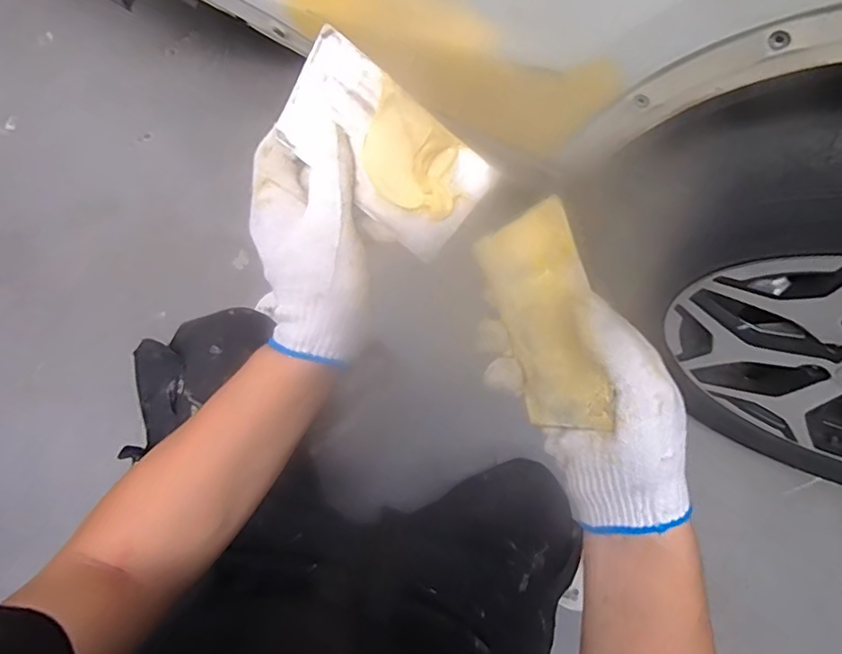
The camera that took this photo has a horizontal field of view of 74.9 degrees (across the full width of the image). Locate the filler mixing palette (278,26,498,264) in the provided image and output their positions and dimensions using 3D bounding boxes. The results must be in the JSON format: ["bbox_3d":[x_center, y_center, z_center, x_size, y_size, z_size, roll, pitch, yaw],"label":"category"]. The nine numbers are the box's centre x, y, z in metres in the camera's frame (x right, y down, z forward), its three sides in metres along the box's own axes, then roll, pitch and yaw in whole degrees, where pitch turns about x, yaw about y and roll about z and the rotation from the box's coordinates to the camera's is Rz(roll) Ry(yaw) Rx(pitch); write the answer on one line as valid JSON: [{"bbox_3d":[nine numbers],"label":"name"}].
[{"bbox_3d":[-0.025,-0.113,0.348,0.135,0.016,0.071,39,105,-6],"label":"filler mixing palette"}]

